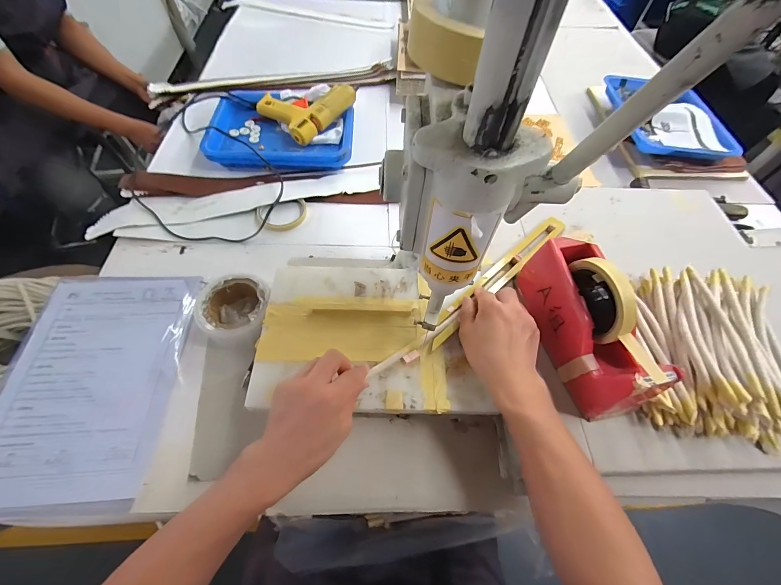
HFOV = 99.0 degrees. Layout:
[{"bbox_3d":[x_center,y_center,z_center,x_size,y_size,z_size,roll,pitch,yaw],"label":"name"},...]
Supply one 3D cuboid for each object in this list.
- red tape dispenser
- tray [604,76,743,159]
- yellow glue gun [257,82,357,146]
[{"bbox_3d":[0.233,0.028,0.386,0.069,0.108,0.199,-12,61,-10],"label":"red tape dispenser"},{"bbox_3d":[0.617,-0.395,0.746,0.195,0.043,0.265,-1,60,-4],"label":"tray"},{"bbox_3d":[-0.182,-0.401,0.715,0.159,0.053,0.166,37,64,17],"label":"yellow glue gun"}]

